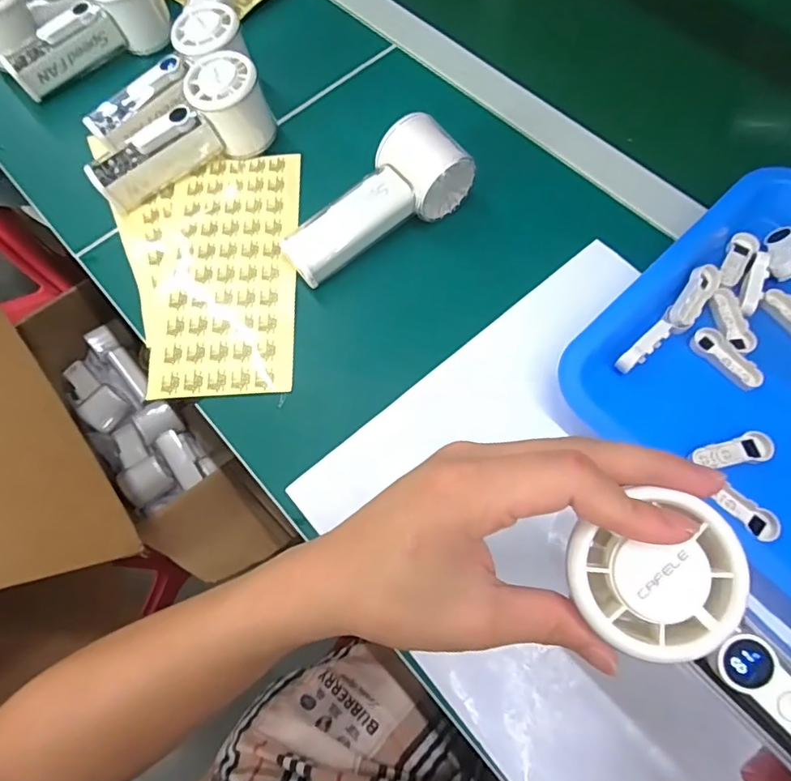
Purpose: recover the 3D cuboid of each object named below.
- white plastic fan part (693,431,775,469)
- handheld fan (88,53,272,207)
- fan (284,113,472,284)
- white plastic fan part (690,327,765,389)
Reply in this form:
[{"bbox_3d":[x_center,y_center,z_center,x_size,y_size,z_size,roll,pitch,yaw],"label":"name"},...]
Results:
[{"bbox_3d":[0.213,0.038,0.328,0.049,0.008,0.018,-10,67,-2],"label":"white plastic fan part"},{"bbox_3d":[-0.170,-0.205,0.414,0.155,0.059,0.051,-37,72,-13],"label":"handheld fan"},{"bbox_3d":[-0.018,-0.139,0.397,0.151,0.050,0.061,-38,73,-2],"label":"fan"},{"bbox_3d":[0.222,-0.021,0.349,0.018,0.011,0.051,-34,70,-12],"label":"white plastic fan part"}]

